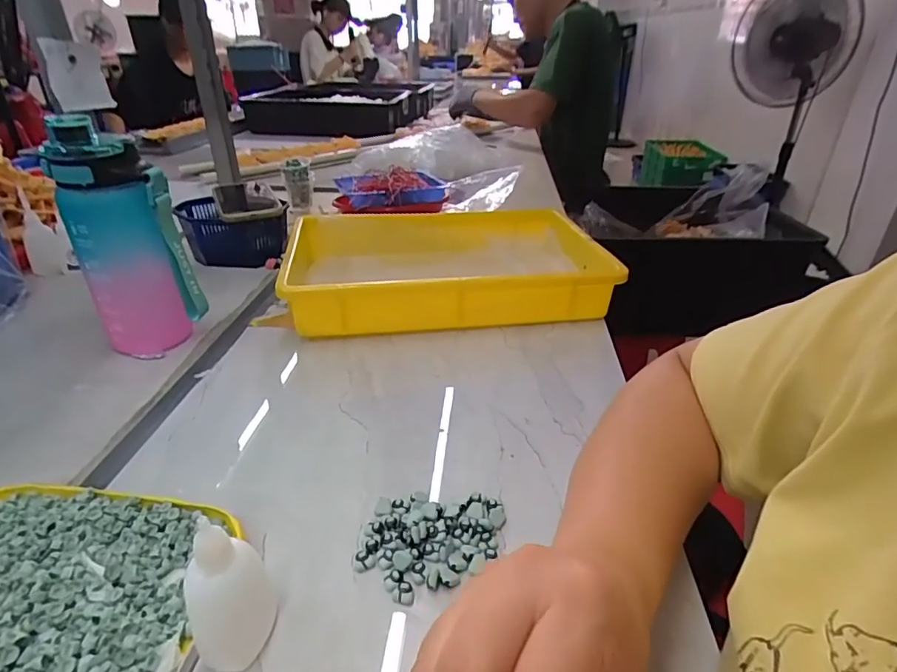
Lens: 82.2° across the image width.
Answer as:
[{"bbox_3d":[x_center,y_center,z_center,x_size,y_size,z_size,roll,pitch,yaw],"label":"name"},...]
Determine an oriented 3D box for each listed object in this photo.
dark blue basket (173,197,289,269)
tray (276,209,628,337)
[{"bbox_3d":[-0.305,-0.148,0.730,0.149,0.071,0.109,-5,31,-10],"label":"dark blue basket"},{"bbox_3d":[-0.008,-0.085,0.633,0.367,0.069,0.247,-5,31,-9],"label":"tray"}]

